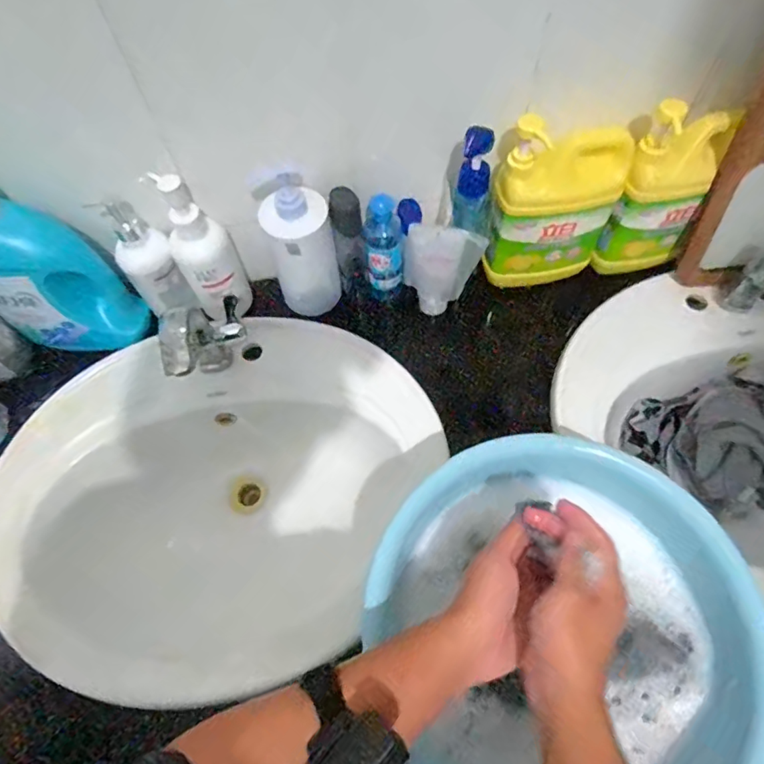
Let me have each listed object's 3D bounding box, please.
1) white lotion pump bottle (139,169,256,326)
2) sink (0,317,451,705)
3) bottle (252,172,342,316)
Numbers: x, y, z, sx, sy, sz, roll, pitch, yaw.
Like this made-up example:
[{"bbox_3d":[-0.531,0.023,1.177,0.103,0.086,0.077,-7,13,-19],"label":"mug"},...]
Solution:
[{"bbox_3d":[-0.215,-0.157,0.635,0.072,0.203,0.062,-35,67,-15],"label":"white lotion pump bottle"},{"bbox_3d":[-0.212,0.150,0.674,0.478,0.158,0.452,12,64,8],"label":"sink"},{"bbox_3d":[-0.102,-0.170,0.663,0.080,0.200,0.091,-15,63,-6],"label":"bottle"}]

